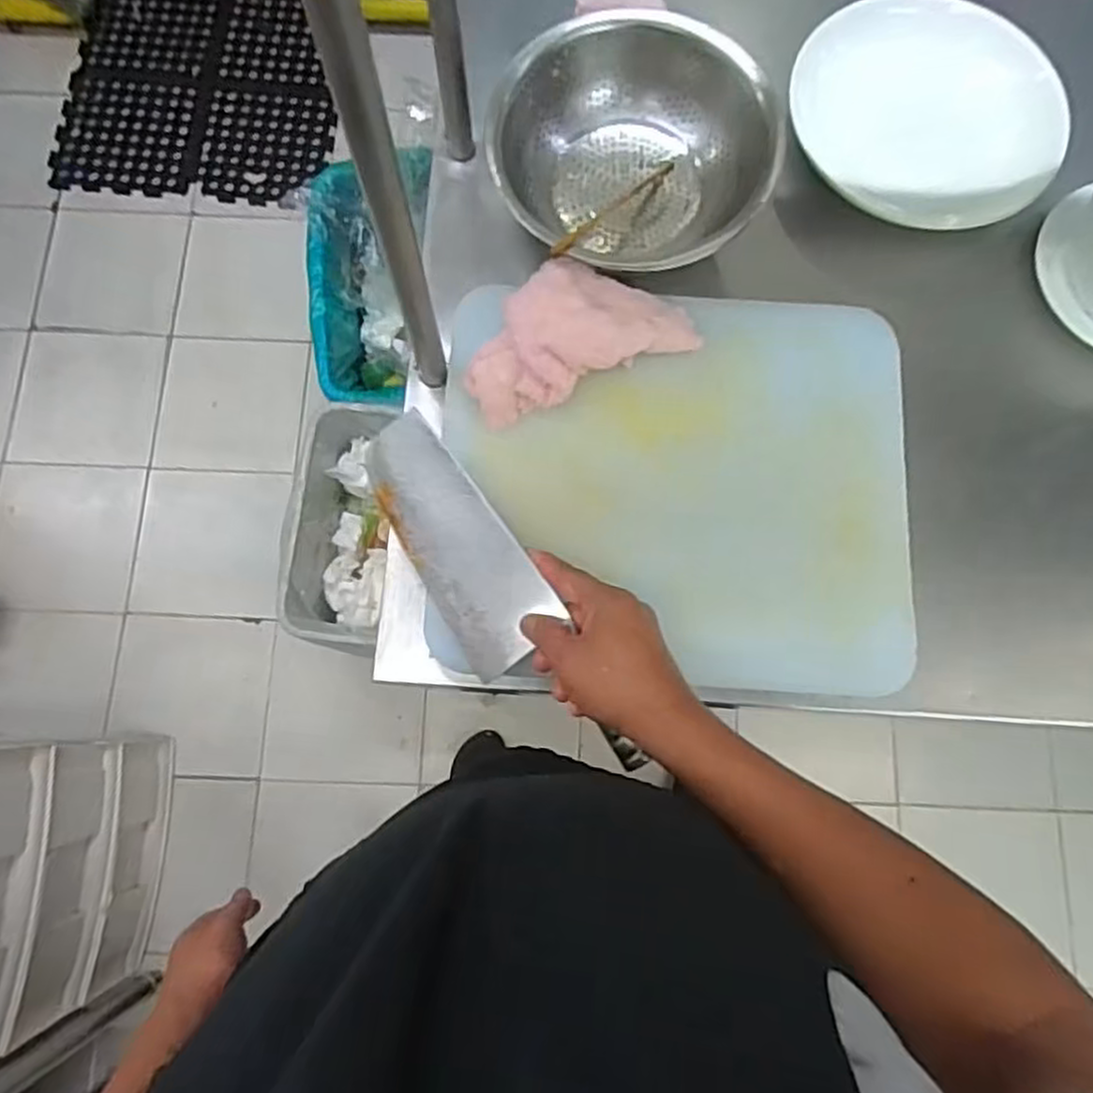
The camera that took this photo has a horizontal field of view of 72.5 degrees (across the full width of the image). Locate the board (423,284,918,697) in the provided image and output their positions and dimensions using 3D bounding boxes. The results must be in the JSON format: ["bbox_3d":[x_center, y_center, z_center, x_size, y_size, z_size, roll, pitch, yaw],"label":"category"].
[{"bbox_3d":[0.106,-0.055,0.631,0.384,0.028,0.329,4,79,-1],"label":"board"}]

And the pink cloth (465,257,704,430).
[{"bbox_3d":[0.023,-0.184,0.621,0.195,0.053,0.099,-26,81,-6],"label":"pink cloth"}]

